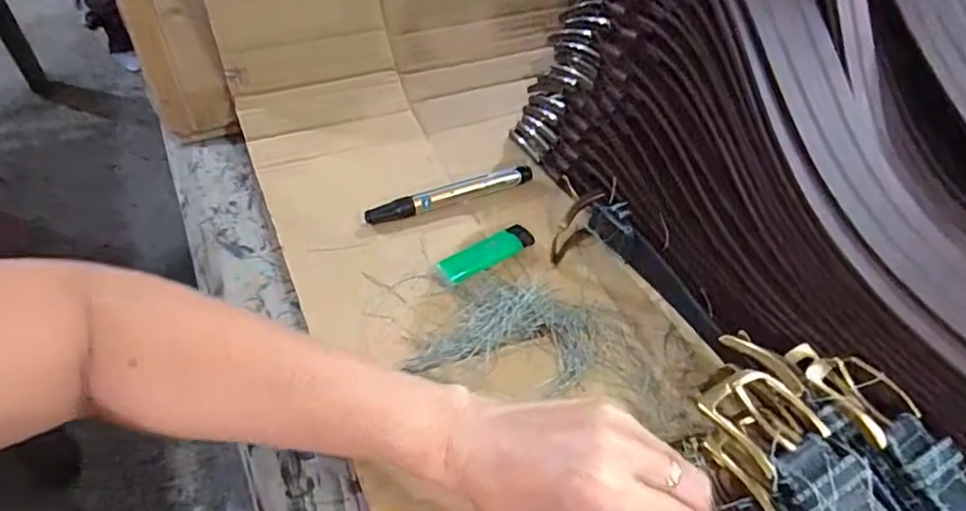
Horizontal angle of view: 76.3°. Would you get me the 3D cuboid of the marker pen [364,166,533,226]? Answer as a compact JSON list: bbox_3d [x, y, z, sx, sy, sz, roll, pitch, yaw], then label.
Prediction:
[{"bbox_3d":[-0.025,-0.049,0.497,0.142,0.016,0.016,-18,52,-21],"label":"marker pen"}]

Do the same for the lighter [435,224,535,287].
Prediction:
[{"bbox_3d":[0.002,-0.001,0.460,0.084,0.007,0.023,-29,56,-28],"label":"lighter"}]

